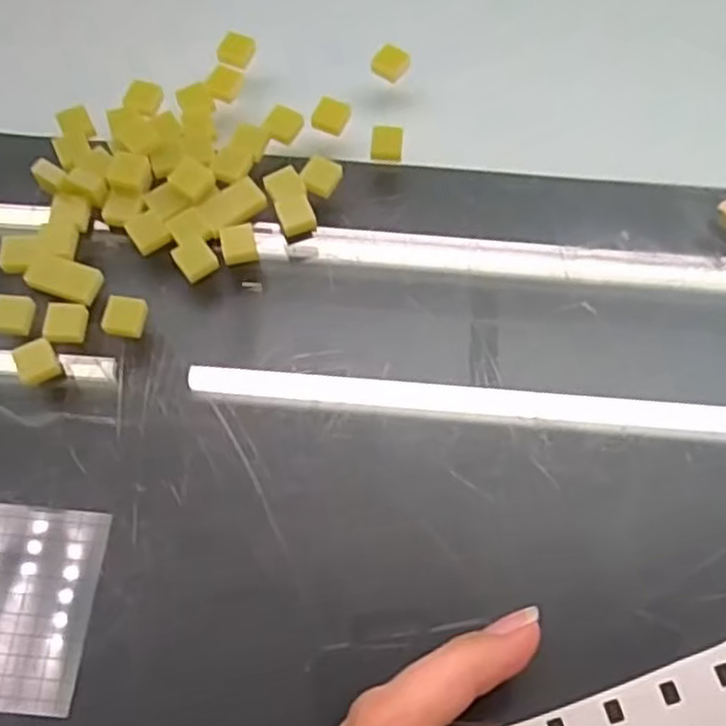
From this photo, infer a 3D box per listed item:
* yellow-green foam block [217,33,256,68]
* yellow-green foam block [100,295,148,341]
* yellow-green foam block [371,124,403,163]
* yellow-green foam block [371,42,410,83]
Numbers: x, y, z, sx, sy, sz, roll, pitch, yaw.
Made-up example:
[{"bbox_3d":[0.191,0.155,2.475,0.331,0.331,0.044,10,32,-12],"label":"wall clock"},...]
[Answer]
[{"bbox_3d":[-0.044,-0.108,0.261,0.010,0.005,0.013,21,68,9],"label":"yellow-green foam block"},{"bbox_3d":[-0.069,-0.013,0.219,0.011,0.005,0.012,7,66,3],"label":"yellow-green foam block"},{"bbox_3d":[0.008,-0.071,0.245,0.010,0.005,0.011,3,66,1],"label":"yellow-green foam block"},{"bbox_3d":[0.010,-0.103,0.260,0.011,0.005,0.011,28,69,11],"label":"yellow-green foam block"}]

